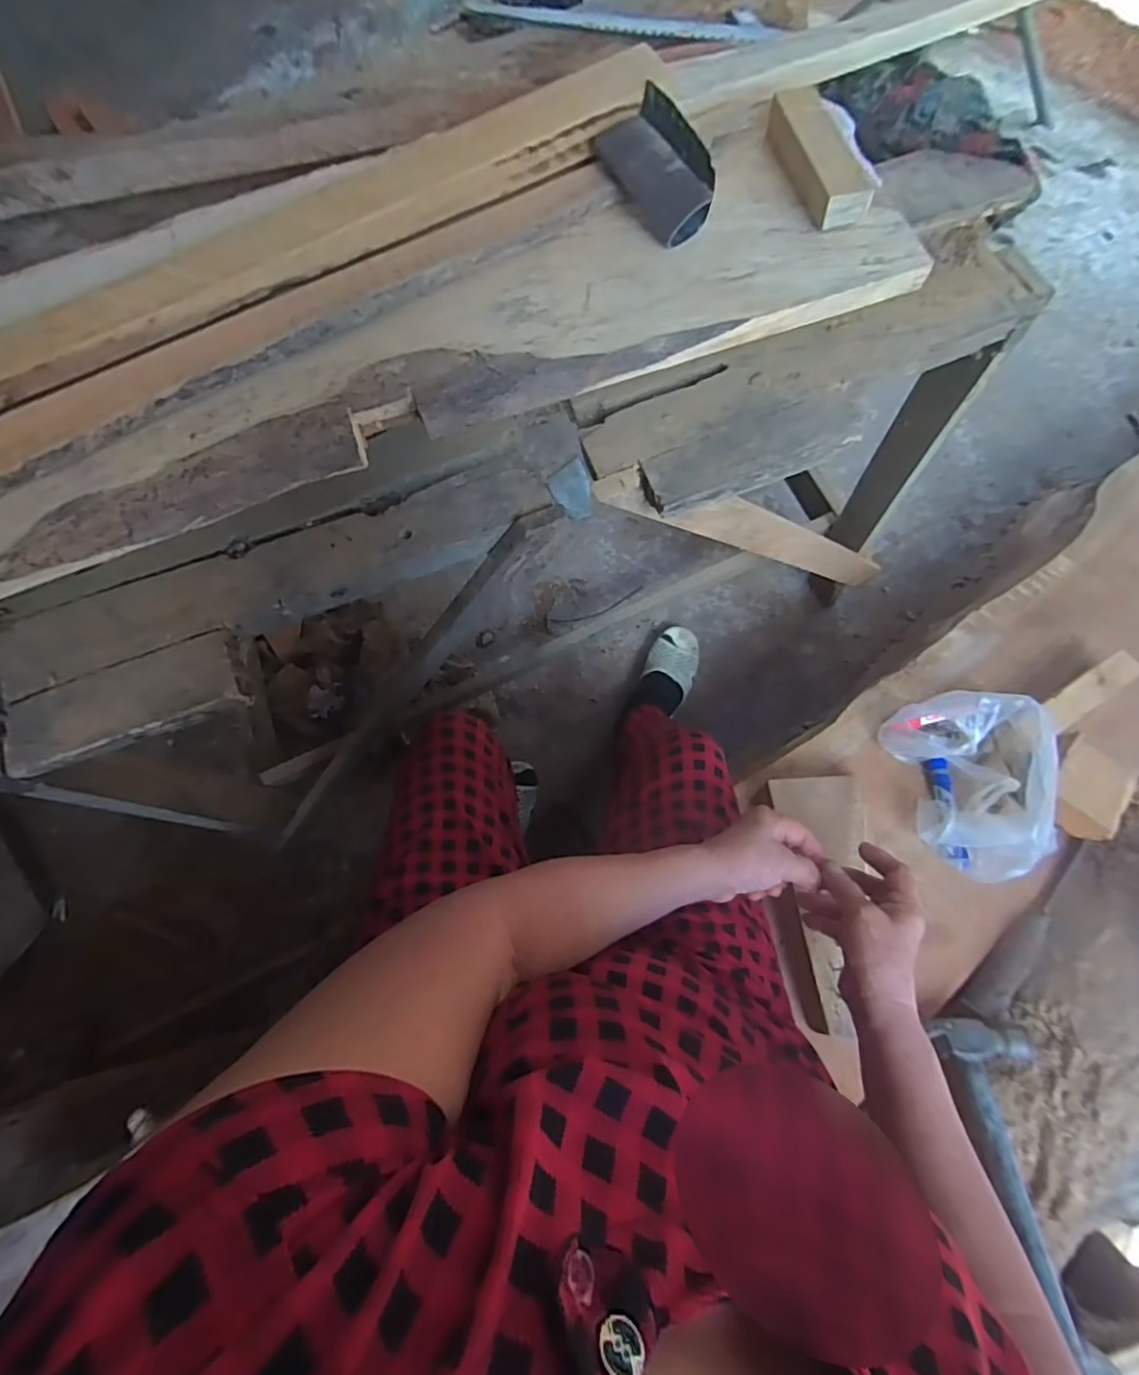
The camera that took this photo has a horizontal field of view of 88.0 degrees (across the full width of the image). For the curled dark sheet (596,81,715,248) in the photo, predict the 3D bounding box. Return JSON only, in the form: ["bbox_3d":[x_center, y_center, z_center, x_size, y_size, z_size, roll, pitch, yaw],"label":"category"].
[{"bbox_3d":[0.065,-0.386,0.441,0.054,0.042,0.098,-25,70,-7],"label":"curled dark sheet"}]

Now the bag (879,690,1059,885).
[{"bbox_3d":[0.426,0.101,0.612,0.143,0.127,0.185,4,69,4],"label":"bag"}]

